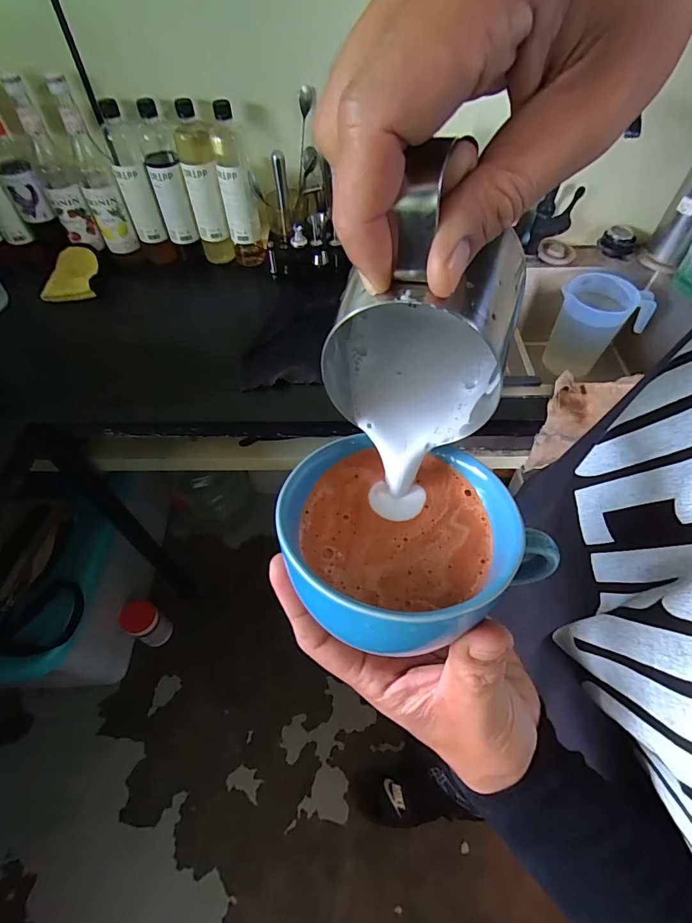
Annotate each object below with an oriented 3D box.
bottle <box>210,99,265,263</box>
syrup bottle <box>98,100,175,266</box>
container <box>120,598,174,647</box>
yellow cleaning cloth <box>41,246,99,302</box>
[{"bbox_3d":[-0.208,-0.519,0.830,0.067,0.277,0.063,-11,55,-9],"label":"bottle"},{"bbox_3d":[-0.399,-0.525,0.825,0.065,0.258,0.063,-19,57,-14],"label":"syrup bottle"},{"bbox_3d":[-0.592,0.489,1.283,0.087,0.202,0.089,0,54,-1],"label":"container"},{"bbox_3d":[-0.552,-0.377,0.858,0.093,0.013,0.123,0,73,-9],"label":"yellow cleaning cloth"}]

